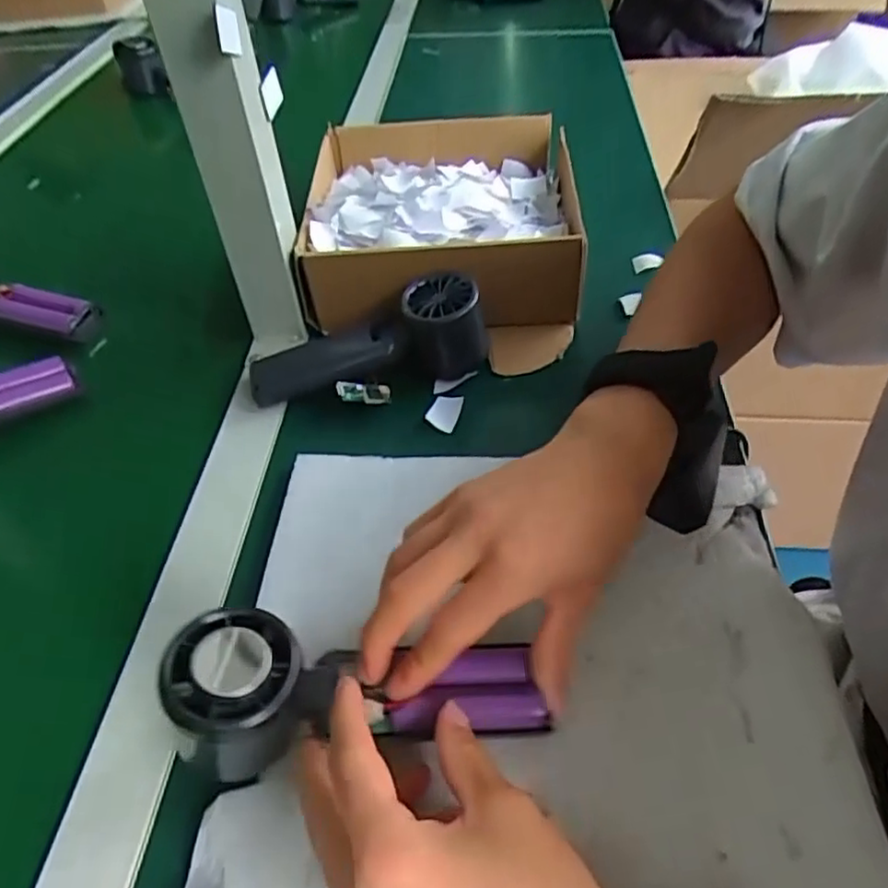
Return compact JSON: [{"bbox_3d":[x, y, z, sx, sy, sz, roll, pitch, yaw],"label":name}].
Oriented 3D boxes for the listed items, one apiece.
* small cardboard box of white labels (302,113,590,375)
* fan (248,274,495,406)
[{"bbox_3d":[0.002,-0.192,0.555,0.200,0.078,0.236,1,47,3],"label":"small cardboard box of white labels"},{"bbox_3d":[-0.051,-0.076,0.463,0.163,0.059,0.061,-8,48,-5],"label":"fan"}]

